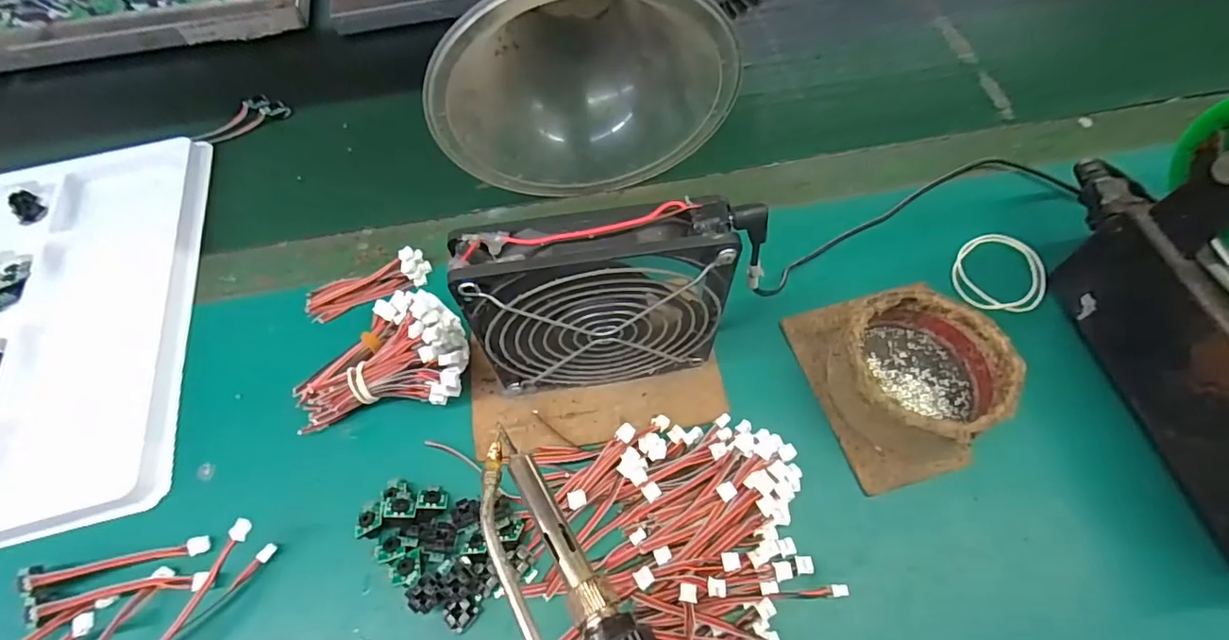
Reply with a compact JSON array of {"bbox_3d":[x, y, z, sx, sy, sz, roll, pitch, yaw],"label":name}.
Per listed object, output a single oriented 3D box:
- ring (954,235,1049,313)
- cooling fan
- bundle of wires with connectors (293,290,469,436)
[{"bbox_3d":[0.247,-0.031,0.345,0.055,0.007,0.057,-1,60,2],"label":"ring"},{"bbox_3d":[-0.001,-0.003,0.262,0.128,0.131,0.024,-7,60,-1],"label":"cooling fan"},{"bbox_3d":[-0.135,0.017,0.306,0.104,0.045,0.074,-7,62,-2],"label":"bundle of wires with connectors"}]

